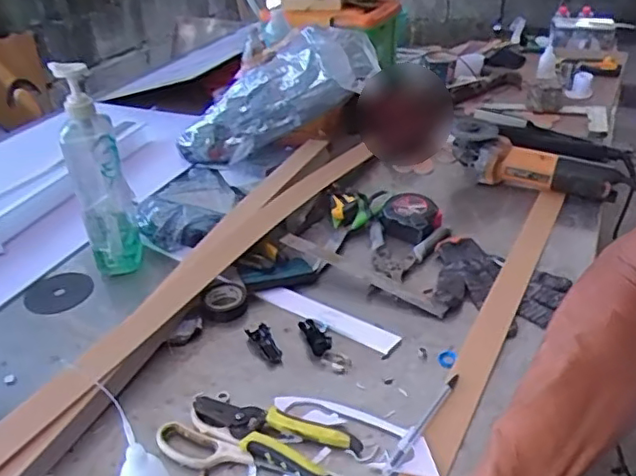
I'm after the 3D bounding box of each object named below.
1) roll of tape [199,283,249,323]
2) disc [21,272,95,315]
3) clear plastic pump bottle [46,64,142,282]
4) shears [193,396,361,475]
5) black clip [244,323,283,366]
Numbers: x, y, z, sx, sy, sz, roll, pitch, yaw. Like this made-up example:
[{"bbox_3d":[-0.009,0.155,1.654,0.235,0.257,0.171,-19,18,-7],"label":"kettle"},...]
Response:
[{"bbox_3d":[-0.120,0.082,0.764,0.060,0.018,0.060,-2,32,2],"label":"roll of tape"},{"bbox_3d":[-0.355,0.075,0.812,0.082,0.006,0.083,-2,37,2],"label":"disc"},{"bbox_3d":[-0.291,-0.084,0.788,0.063,0.286,0.095,-14,34,-17],"label":"clear plastic pump bottle"},{"bbox_3d":[-0.045,0.190,0.585,0.169,0.021,0.059,16,37,27],"label":"shears"},{"bbox_3d":[-0.065,0.126,0.703,0.031,0.010,0.066,-15,34,-18],"label":"black clip"}]

